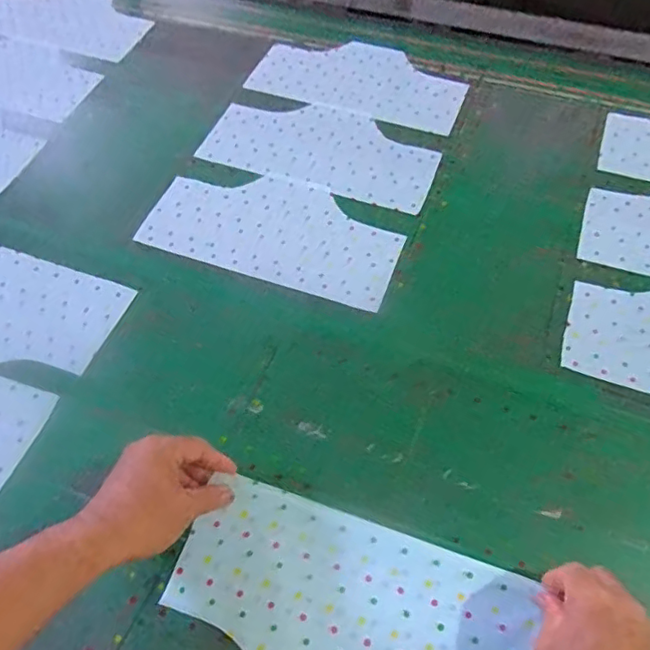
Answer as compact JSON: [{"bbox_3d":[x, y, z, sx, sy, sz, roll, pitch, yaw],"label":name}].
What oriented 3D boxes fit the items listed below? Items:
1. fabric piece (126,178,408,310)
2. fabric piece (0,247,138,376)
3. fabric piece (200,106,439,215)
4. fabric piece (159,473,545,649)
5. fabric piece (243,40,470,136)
[{"bbox_3d":[-0.064,-0.122,0.721,0.321,0.005,0.157,18,61,13],"label":"fabric piece"},{"bbox_3d":[-0.405,-0.024,0.669,0.324,0.007,0.162,18,59,13],"label":"fabric piece"},{"bbox_3d":[-0.004,-0.250,0.795,0.319,0.005,0.155,17,59,13],"label":"fabric piece"},{"bbox_3d":[0.023,0.250,0.481,0.314,0.011,0.164,16,59,12],"label":"fabric piece"},{"bbox_3d":[0.054,-0.381,0.876,0.323,0.004,0.161,21,60,15],"label":"fabric piece"}]

